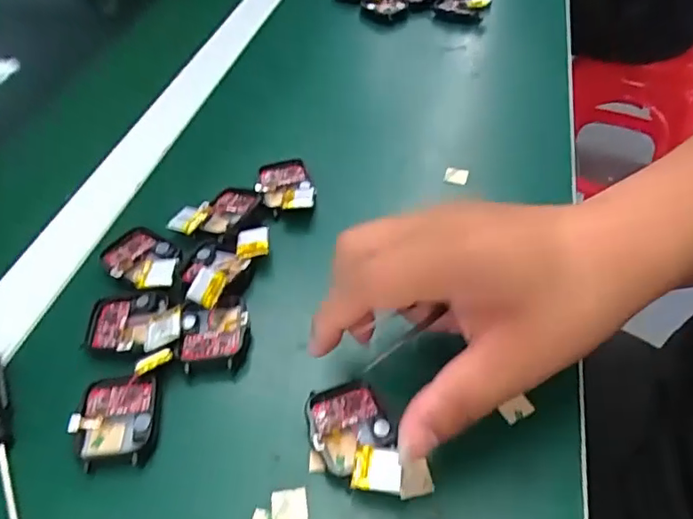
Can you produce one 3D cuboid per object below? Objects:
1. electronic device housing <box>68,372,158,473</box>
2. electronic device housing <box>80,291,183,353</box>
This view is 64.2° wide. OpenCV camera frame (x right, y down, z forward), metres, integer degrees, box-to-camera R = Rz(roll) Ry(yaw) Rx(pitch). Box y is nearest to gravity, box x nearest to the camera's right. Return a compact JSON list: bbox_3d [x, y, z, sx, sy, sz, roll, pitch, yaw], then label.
[{"bbox_3d":[-0.111,0.078,0.267,0.037,0.010,0.045,-6,48,-5],"label":"electronic device housing"},{"bbox_3d":[-0.114,0.032,0.300,0.054,0.016,0.039,1,47,1],"label":"electronic device housing"}]

